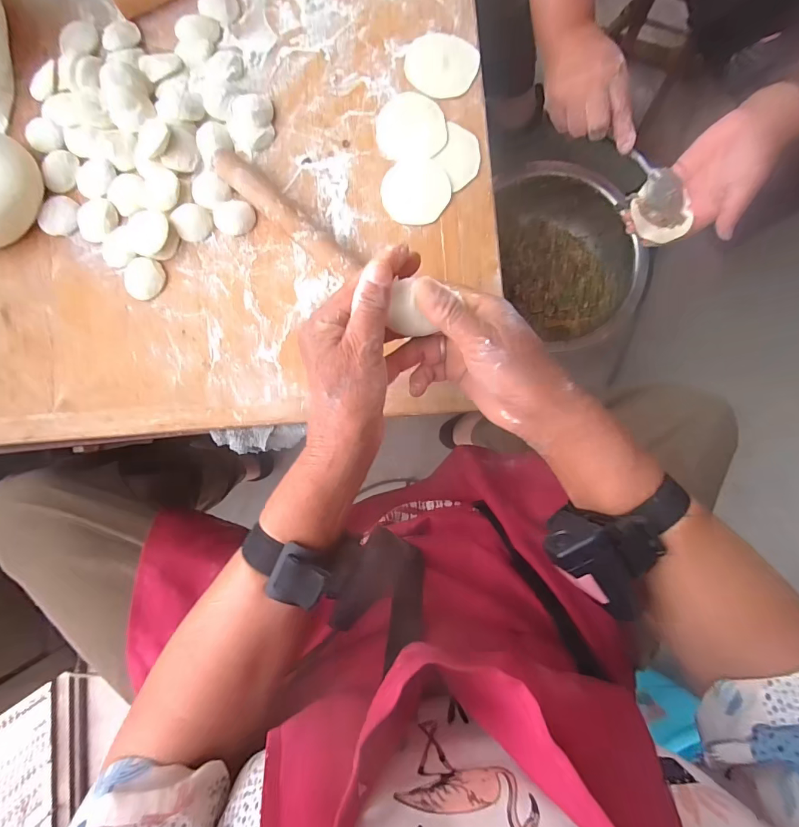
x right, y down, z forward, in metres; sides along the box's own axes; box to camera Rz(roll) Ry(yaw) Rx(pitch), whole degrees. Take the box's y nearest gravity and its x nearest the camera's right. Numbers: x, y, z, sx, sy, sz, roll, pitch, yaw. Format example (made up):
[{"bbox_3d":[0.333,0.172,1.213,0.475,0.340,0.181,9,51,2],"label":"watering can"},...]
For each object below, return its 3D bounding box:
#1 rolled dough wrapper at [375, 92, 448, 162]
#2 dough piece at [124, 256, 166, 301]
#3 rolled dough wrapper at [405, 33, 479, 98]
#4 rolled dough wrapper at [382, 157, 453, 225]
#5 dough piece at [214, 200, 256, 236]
[{"bbox_3d":[0.012,-0.294,0.419,0.070,0.004,0.074,-1,85,0],"label":"rolled dough wrapper"},{"bbox_3d":[-0.250,-0.132,0.401,0.038,0.007,0.041,0,85,0],"label":"dough piece"},{"bbox_3d":[0.043,-0.364,0.426,0.074,0.004,0.068,0,85,0],"label":"rolled dough wrapper"},{"bbox_3d":[0.016,-0.224,0.412,0.067,0.004,0.068,0,85,0],"label":"rolled dough wrapper"},{"bbox_3d":[-0.163,-0.194,0.407,0.036,0.008,0.034,0,85,0],"label":"dough piece"}]

